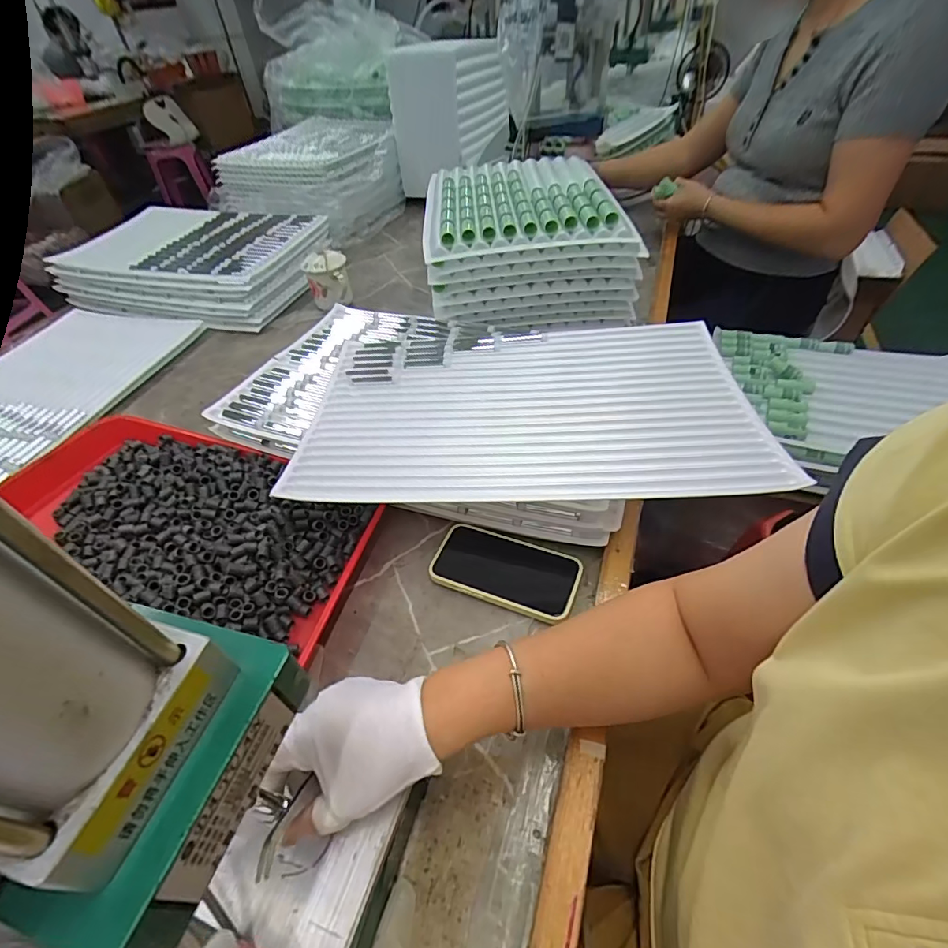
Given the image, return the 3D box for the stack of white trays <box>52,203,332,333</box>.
[{"bbox_3d":[-0.582,-0.470,1.050,0.482,0.122,0.338,11,49,16],"label":"stack of white trays"}]

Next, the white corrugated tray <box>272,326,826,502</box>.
[{"bbox_3d":[0.059,-0.091,0.568,0.483,0.027,0.338,-1,46,5],"label":"white corrugated tray"}]

